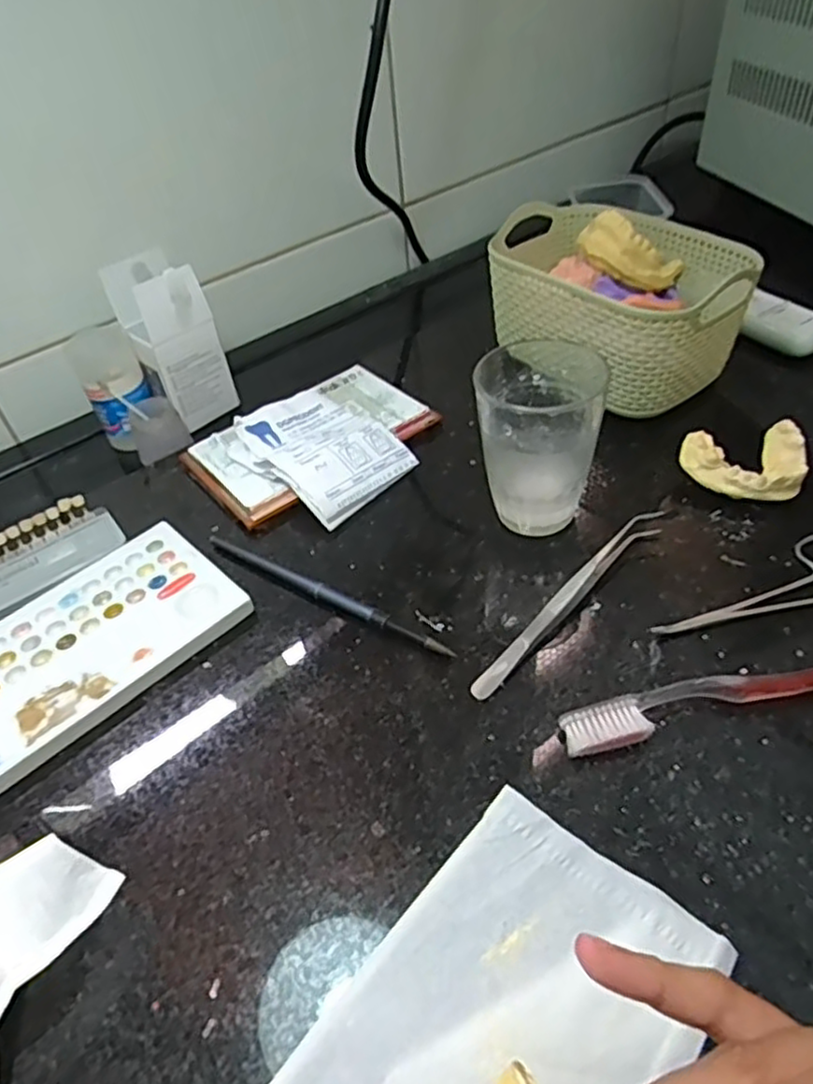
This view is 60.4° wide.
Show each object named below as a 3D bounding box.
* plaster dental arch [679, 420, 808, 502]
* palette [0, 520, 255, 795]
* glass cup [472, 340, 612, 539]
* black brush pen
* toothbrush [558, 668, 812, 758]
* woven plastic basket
[{"bbox_3d":[0.196,-0.049,0.407,0.064,0.027,0.057,15,50,20],"label":"plaster dental arch"},{"bbox_3d":[-0.169,0.053,0.368,0.152,0.010,0.095,-38,54,-26],"label":"palette"},{"bbox_3d":[0.072,-0.057,0.386,0.061,0.092,0.070,4,47,10],"label":"glass cup"},{"bbox_3d":[-0.047,0.026,0.381,0.165,0.008,0.011,23,53,26],"label":"black brush pen"},{"bbox_3d":[0.160,0.064,0.312,0.187,0.015,0.022,-11,46,-4],"label":"toothbrush"},{"bbox_3d":[0.143,-0.167,0.488,0.119,0.084,0.174,-31,51,-21],"label":"woven plastic basket"}]

